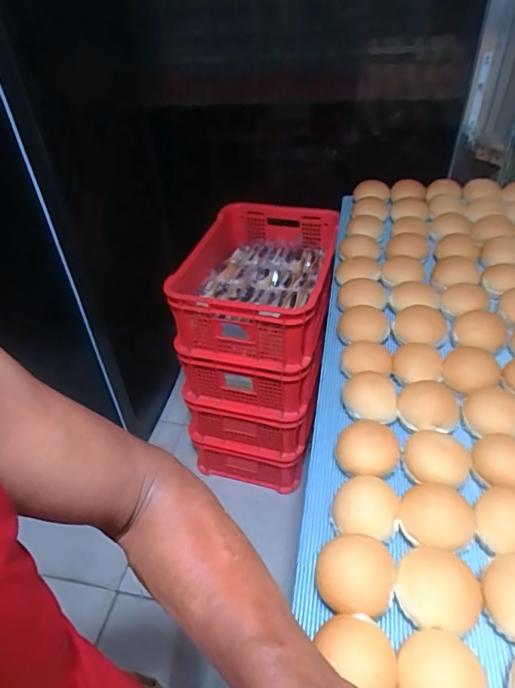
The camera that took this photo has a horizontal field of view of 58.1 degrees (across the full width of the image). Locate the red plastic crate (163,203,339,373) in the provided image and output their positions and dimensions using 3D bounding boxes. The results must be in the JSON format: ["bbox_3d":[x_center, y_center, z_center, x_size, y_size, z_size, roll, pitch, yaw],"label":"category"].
[{"bbox_3d":[0.001,-0.186,1.298,0.390,0.194,0.502,6,42,11],"label":"red plastic crate"}]

